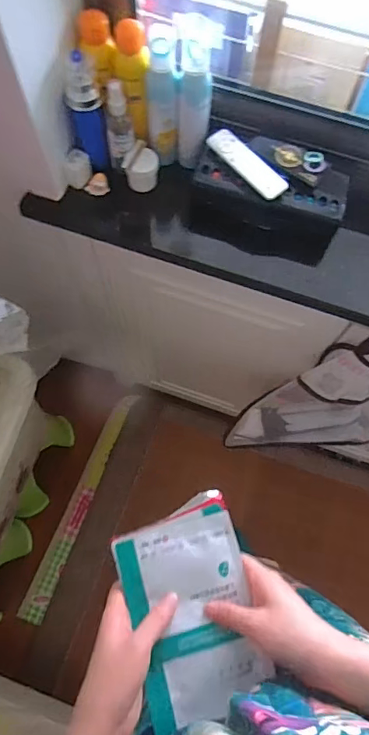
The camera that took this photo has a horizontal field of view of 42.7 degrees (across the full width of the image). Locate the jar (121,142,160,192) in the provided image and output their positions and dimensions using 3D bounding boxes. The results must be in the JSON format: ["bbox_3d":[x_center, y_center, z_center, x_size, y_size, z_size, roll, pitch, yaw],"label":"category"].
[{"bbox_3d":[-0.065,-0.300,0.716,0.049,0.054,0.041,-44,77,-10],"label":"jar"}]

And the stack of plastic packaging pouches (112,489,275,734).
[{"bbox_3d":[0.007,0.228,0.455,0.118,0.021,0.179,-17,74,-3],"label":"stack of plastic packaging pouches"}]

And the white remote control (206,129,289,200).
[{"bbox_3d":[0.087,-0.288,0.668,0.042,0.010,0.133,-38,77,-9],"label":"white remote control"}]

